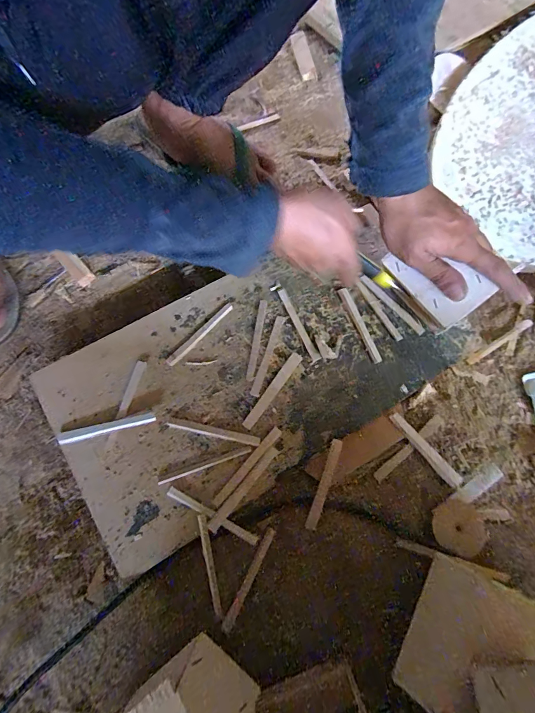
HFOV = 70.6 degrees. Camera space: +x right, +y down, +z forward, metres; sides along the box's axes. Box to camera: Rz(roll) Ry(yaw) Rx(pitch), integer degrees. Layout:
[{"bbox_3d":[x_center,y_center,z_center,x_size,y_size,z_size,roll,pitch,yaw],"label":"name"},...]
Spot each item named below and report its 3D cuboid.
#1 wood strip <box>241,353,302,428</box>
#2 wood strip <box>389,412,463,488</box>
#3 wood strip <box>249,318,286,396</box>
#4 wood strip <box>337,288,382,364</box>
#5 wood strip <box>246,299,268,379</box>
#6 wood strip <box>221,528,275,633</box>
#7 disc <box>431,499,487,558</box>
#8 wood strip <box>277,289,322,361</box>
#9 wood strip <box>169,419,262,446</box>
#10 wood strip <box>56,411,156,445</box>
[{"bbox_3d":[0.006,0.034,0.387,0.012,0.006,0.092,34,71,7],"label":"wood strip"},{"bbox_3d":[0.157,0.093,0.377,0.014,0.006,0.089,-40,78,-16],"label":"wood strip"},{"bbox_3d":[0.000,-0.002,0.397,0.009,0.004,0.091,19,70,2],"label":"wood strip"},{"bbox_3d":[0.102,-0.035,0.416,0.011,0.004,0.092,-20,73,-11],"label":"wood strip"},{"bbox_3d":[-0.011,-0.019,0.400,0.009,0.004,0.092,10,70,-1],"label":"wood strip"},{"bbox_3d":[-0.014,0.198,0.343,0.009,0.005,0.082,27,71,5],"label":"wood strip"},{"bbox_3d":[0.180,0.161,0.354,0.047,0.008,0.047,1,70,-4],"label":"disc"},{"bbox_3d":[0.033,-0.035,0.409,0.009,0.004,0.089,-24,74,-12],"label":"wood strip"},{"bbox_3d":[-0.052,0.074,0.370,0.090,0.004,0.008,13,70,0],"label":"wood strip"},{"bbox_3d":[-0.154,0.068,0.361,0.090,0.004,0.011,-14,74,-3],"label":"wood strip"}]

